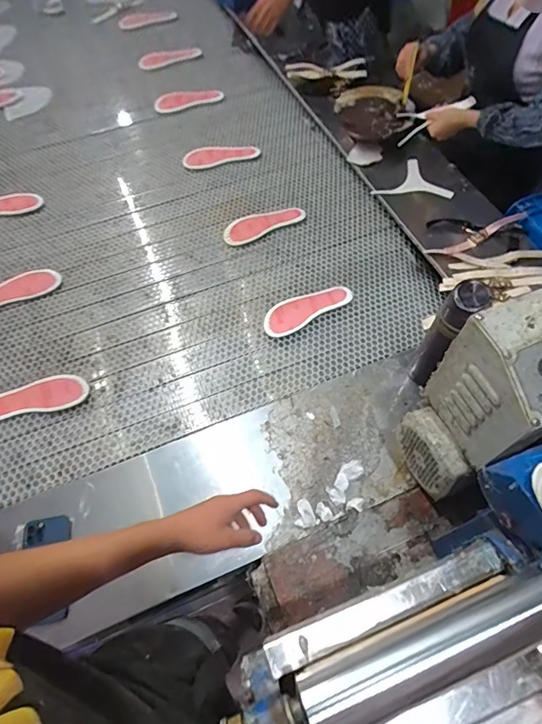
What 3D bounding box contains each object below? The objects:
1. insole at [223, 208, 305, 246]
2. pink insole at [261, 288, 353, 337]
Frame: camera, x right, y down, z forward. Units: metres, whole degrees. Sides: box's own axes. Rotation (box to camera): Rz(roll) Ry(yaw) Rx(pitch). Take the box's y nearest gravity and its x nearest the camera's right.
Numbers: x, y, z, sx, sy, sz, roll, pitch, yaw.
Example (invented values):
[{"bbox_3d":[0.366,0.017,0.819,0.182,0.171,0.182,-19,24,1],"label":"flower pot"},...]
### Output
[{"bbox_3d":[-0.022,-0.349,1.105,0.208,0.010,0.078,-26,63,-13],"label":"insole"},{"bbox_3d":[0.079,-0.126,0.992,0.217,0.016,0.080,-30,64,-14],"label":"pink insole"}]

